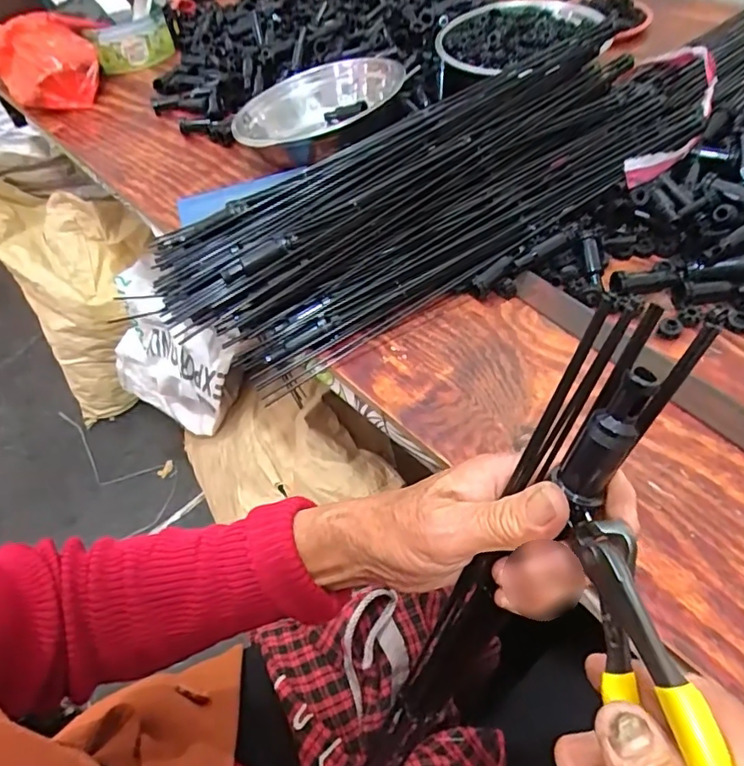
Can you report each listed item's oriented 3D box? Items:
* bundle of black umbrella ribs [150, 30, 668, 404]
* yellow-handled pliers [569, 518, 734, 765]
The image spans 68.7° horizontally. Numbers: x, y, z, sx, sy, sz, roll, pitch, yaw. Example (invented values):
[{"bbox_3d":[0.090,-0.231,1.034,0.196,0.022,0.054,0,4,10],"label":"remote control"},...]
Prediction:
[{"bbox_3d":[0.072,-0.185,0.549,0.588,0.068,0.194,-26,79,-6],"label":"bundle of black umbrella ribs"},{"bbox_3d":[0.103,0.134,0.193,0.015,0.058,0.160,-8,82,0],"label":"yellow-handled pliers"}]

